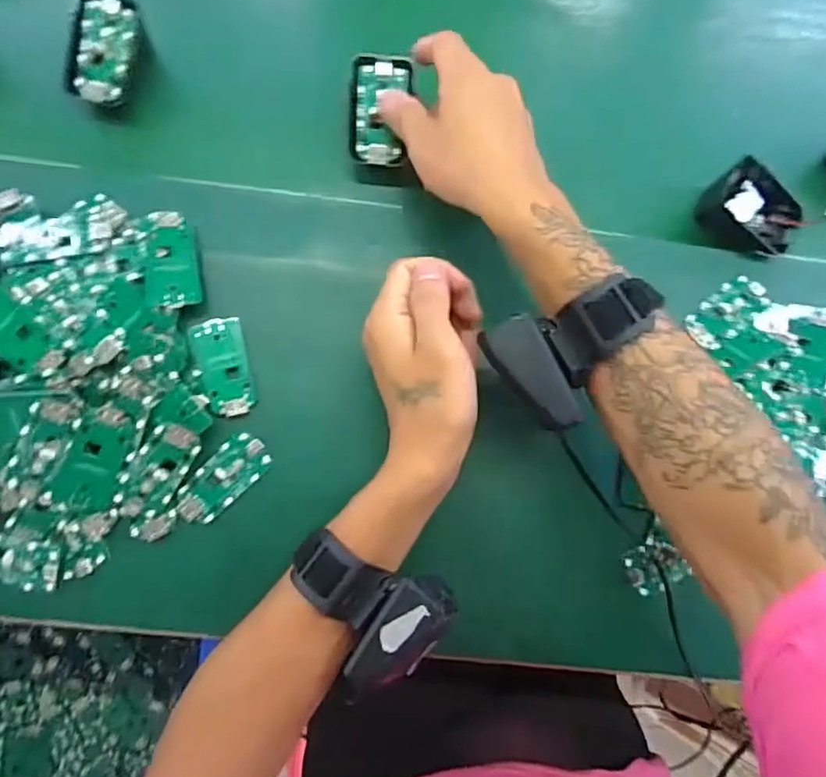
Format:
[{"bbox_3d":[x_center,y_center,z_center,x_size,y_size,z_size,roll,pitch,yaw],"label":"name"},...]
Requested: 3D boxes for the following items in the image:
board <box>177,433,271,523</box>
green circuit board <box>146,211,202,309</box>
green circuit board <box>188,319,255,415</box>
[{"bbox_3d":[-0.122,0.058,0.374,0.029,0.004,0.063,43,82,3],"label":"board"},{"bbox_3d":[-0.154,-0.082,0.375,0.032,0.008,0.062,-6,80,-17],"label":"green circuit board"},{"bbox_3d":[-0.123,-0.014,0.380,0.031,0.009,0.063,-13,83,-5],"label":"green circuit board"}]

